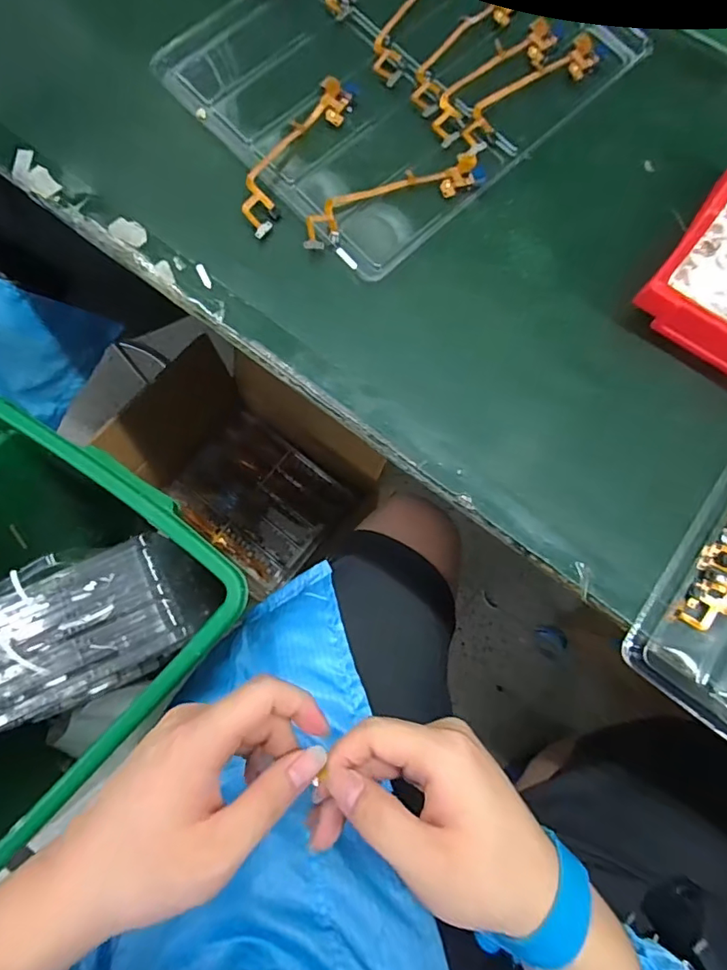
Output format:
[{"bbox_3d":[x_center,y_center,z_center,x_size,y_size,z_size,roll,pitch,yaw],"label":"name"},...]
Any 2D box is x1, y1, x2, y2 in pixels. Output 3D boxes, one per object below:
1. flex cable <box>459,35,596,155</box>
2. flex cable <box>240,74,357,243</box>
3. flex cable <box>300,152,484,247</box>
[{"bbox_3d":[0.115,-0.273,0.362,0.134,0.004,0.029,-41,81,-10],"label":"flex cable"},{"bbox_3d":[-0.045,-0.223,0.344,0.029,0.012,0.133,28,78,5],"label":"flex cable"},{"bbox_3d":[0.019,-0.188,0.340,0.130,0.008,0.029,-24,78,-7],"label":"flex cable"}]

